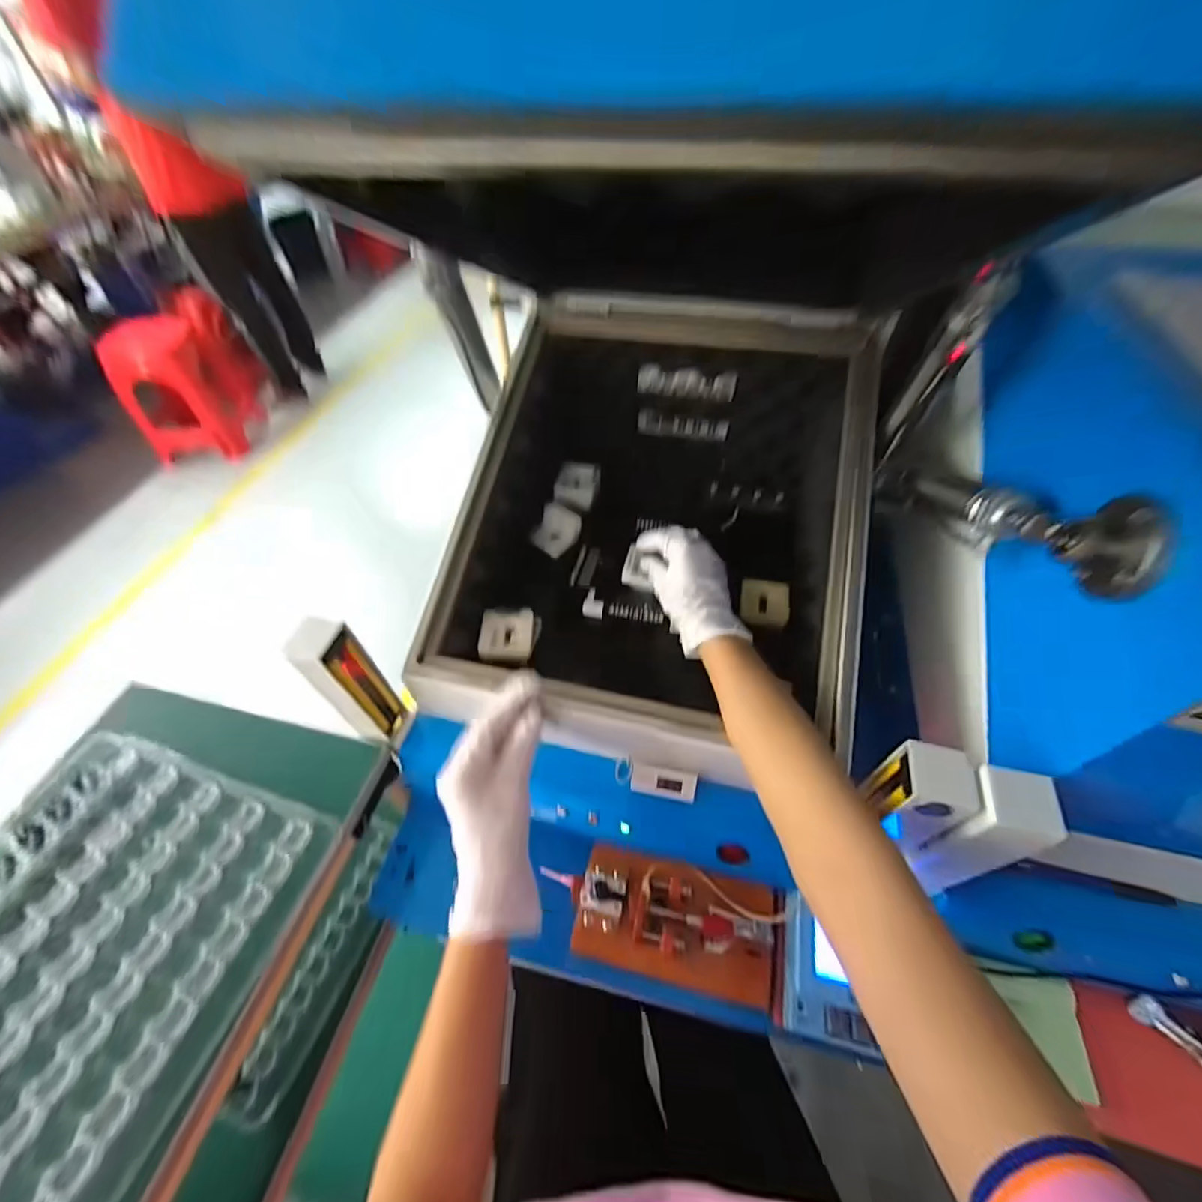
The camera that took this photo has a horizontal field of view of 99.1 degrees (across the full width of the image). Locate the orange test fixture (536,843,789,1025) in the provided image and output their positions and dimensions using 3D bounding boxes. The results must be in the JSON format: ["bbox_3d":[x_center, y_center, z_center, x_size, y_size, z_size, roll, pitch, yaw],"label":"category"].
[{"bbox_3d":[0.055,0.274,0.447,0.202,0.045,0.091,10,54,9],"label":"orange test fixture"}]

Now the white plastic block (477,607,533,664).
[{"bbox_3d":[-0.094,0.034,0.510,0.051,0.009,0.055,1,67,-6],"label":"white plastic block"}]

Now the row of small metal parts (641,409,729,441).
[{"bbox_3d":[0.105,-0.225,0.658,0.113,0.028,0.013,13,55,11],"label":"row of small metal parts"}]

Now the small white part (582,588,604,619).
[{"bbox_3d":[-0.007,0.002,0.535,0.022,0.015,0.032,1,53,3],"label":"small white part"}]

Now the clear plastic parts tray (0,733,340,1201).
[{"bbox_3d":[-0.377,0.249,0.380,0.256,0.031,0.254,12,54,11],"label":"clear plastic parts tray"}]

